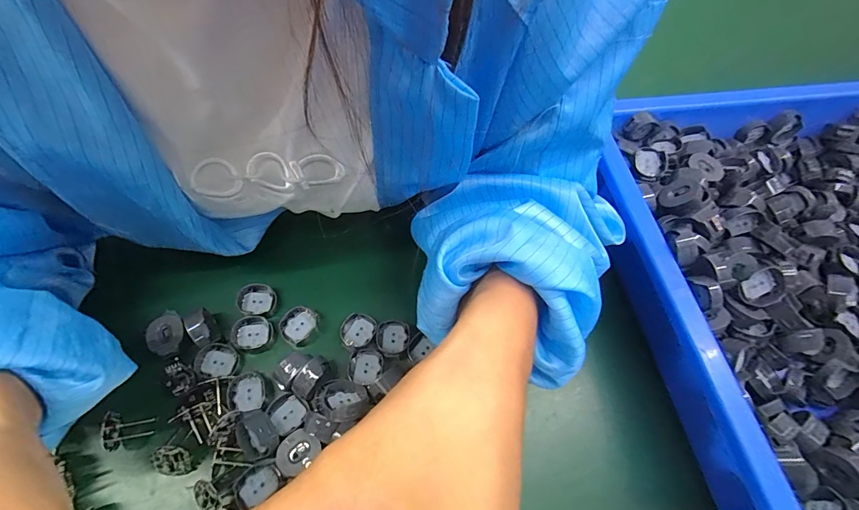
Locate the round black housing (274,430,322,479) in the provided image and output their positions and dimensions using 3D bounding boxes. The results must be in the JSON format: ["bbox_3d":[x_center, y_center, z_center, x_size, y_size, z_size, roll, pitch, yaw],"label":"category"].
[{"bbox_3d":[-0.086,0.127,0.255,0.022,0.009,0.027,36,66,15],"label":"round black housing"}]

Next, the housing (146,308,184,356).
[{"bbox_3d":[-0.191,0.056,0.286,0.022,0.006,0.031,-19,65,-12],"label":"housing"}]

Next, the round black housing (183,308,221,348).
[{"bbox_3d":[-0.161,0.053,0.283,0.017,0.018,0.022,-30,68,-17],"label":"round black housing"}]

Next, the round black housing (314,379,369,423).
[{"bbox_3d":[-0.057,0.098,0.264,0.029,0.013,0.029,7,32,-4],"label":"round black housing"}]

